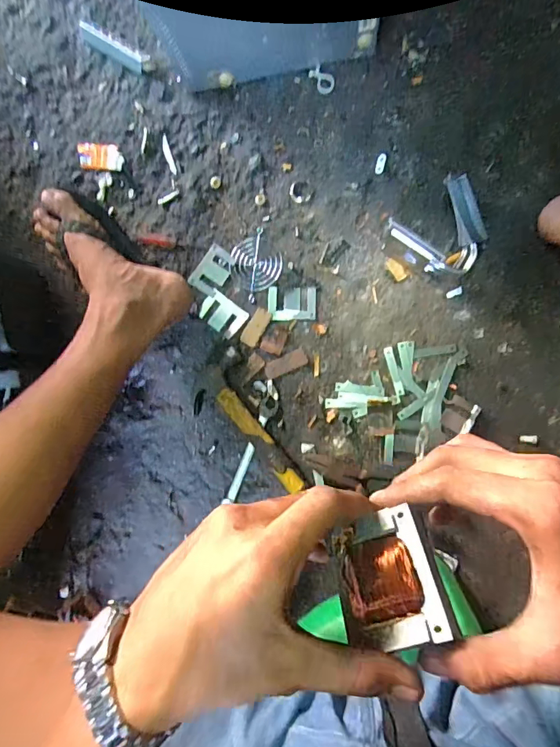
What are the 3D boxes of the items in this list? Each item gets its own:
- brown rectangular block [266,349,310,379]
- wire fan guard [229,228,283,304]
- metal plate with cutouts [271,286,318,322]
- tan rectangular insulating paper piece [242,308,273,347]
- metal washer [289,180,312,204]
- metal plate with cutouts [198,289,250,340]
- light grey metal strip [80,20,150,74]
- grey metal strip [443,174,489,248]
[{"bbox_3d":[0.008,-0.013,0.625,0.060,0.004,0.021,-25,84,3],"label":"brown rectangular block"},{"bbox_3d":[-0.035,-0.150,0.641,0.073,0.005,0.076,-40,84,2],"label":"wire fan guard"},{"bbox_3d":[0.018,-0.095,0.631,0.064,0.004,0.047,0,86,5],"label":"metal plate with cutouts"},{"bbox_3d":[-0.033,-0.064,0.634,0.023,0.004,0.053,29,89,7],"label":"tan rectangular insulating paper piece"},{"bbox_3d":[0.029,-0.256,0.647,0.031,0.004,0.033,11,87,6],"label":"metal washer"},{"bbox_3d":[-0.080,-0.082,0.644,0.063,0.004,0.044,38,90,7],"label":"metal plate with cutouts"},{"bbox_3d":[-0.247,-0.482,0.680,0.120,0.009,0.030,34,90,7],"label":"light grey metal strip"},{"bbox_3d":[0.223,-0.196,0.553,0.031,0.004,0.081,-14,106,20],"label":"grey metal strip"}]

